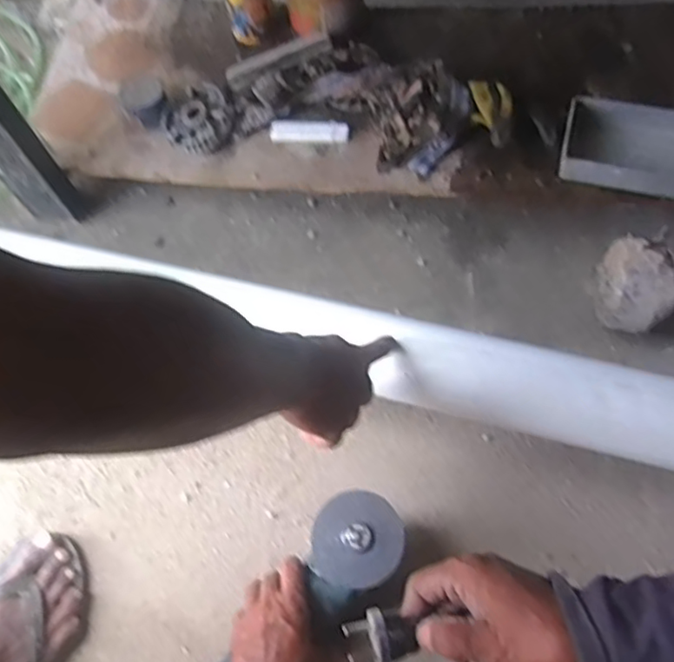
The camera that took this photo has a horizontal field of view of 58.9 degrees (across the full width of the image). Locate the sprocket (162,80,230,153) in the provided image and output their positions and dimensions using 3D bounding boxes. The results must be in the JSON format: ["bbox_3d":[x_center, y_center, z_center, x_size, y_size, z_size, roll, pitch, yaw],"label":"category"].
[{"bbox_3d":[-0.191,-0.289,0.824,0.094,0.039,0.101,-30,67,-11],"label":"sprocket"}]

